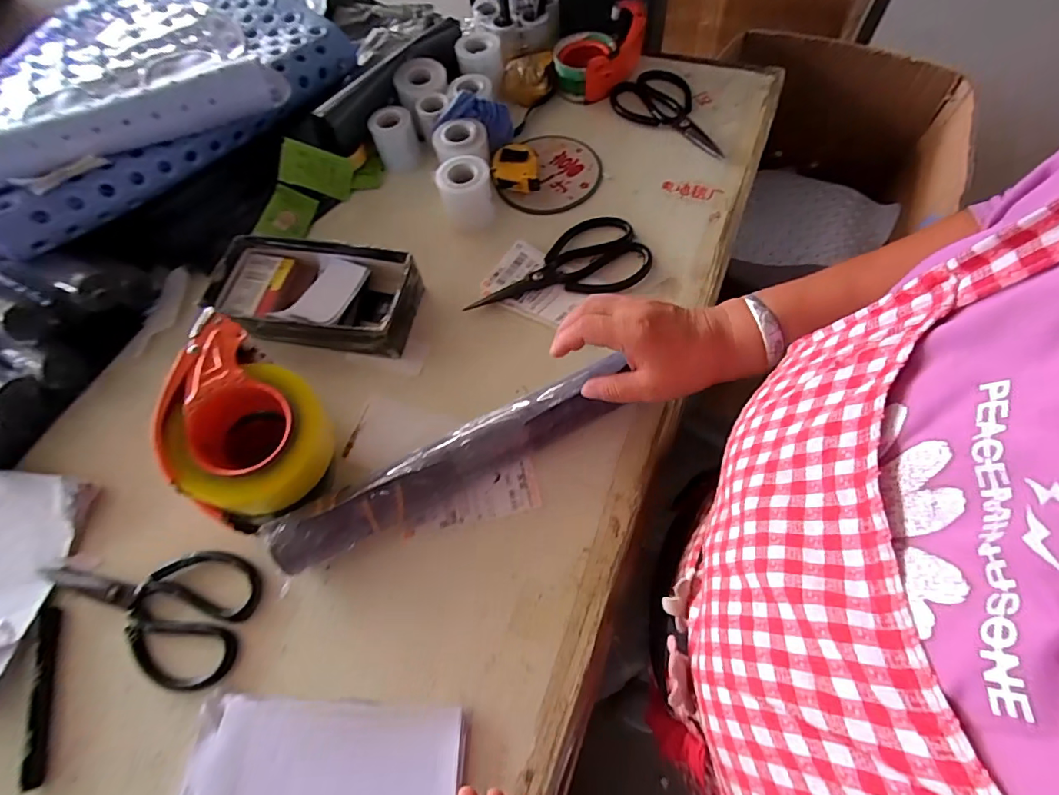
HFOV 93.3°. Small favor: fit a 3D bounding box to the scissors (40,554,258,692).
[{"bbox_3d":[-0.344,0.189,0.439,0.197,0.006,0.106,2,66,4],"label":"scissors"}]

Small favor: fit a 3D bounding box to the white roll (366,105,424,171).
[{"bbox_3d":[-0.172,-0.332,0.638,0.052,0.053,0.043,-23,67,-7],"label":"white roll"}]

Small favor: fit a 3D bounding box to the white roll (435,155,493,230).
[{"bbox_3d":[-0.074,-0.241,0.590,0.059,0.056,0.062,-1,66,3],"label":"white roll"}]

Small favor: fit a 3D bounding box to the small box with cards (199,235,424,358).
[{"bbox_3d":[-0.235,-0.112,0.545,0.219,0.047,0.112,9,67,7],"label":"small box with cards"}]

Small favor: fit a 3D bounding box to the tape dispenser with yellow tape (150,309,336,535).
[{"bbox_3d":[-0.253,0.021,0.431,0.127,0.063,0.167,-42,70,-14],"label":"tape dispenser with yellow tape"}]

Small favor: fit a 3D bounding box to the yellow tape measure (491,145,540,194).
[{"bbox_3d":[-0.018,-0.282,0.619,0.056,0.031,0.062,-5,66,1],"label":"yellow tape measure"}]

